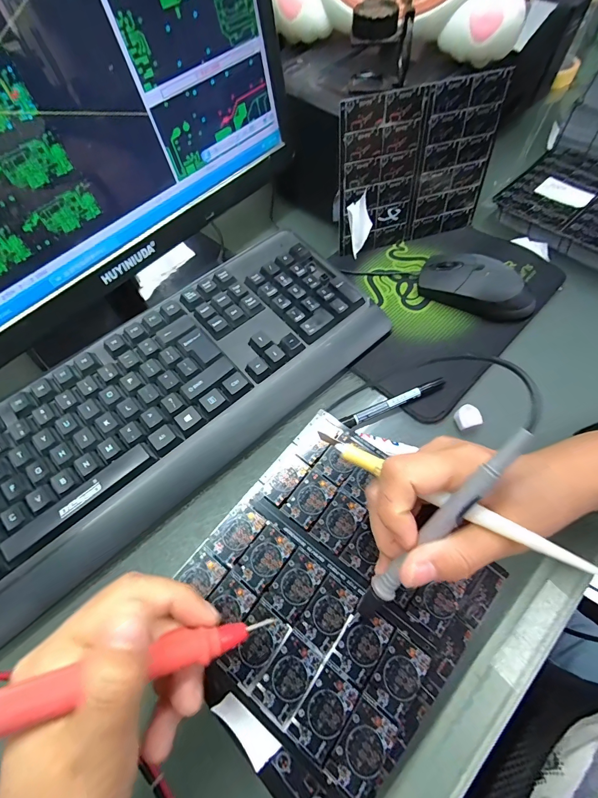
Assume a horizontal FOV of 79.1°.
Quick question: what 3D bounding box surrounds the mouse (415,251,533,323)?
[{"bbox_3d":[0.179,-0.114,0.368,0.112,0.038,0.053,32,66,18],"label":"mouse"}]

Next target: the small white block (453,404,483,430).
[{"bbox_3d":[0.145,0.015,0.312,0.019,0.010,0.021,-14,61,-6],"label":"small white block"}]

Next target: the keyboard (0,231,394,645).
[{"bbox_3d":[-0.121,0.003,0.311,0.425,0.042,0.155,-38,67,-18],"label":"keyboard"}]

